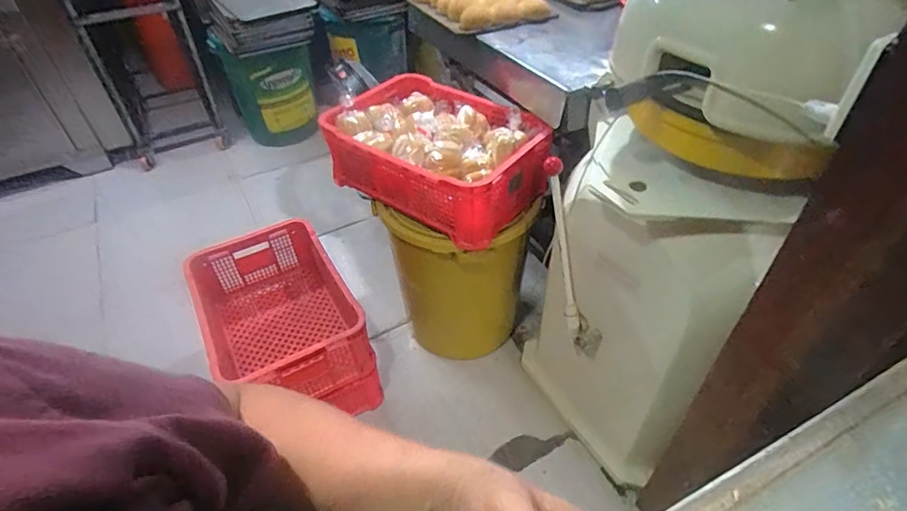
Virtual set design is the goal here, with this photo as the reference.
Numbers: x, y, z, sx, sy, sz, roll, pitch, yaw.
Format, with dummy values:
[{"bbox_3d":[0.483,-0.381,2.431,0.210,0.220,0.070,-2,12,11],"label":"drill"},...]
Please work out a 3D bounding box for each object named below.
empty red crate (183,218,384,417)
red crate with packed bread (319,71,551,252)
[{"bbox_3d":[-0.497,0.184,1.403,0.376,0.262,0.512,-26,48,-23],"label":"empty red crate"},{"bbox_3d":[-0.036,-0.268,1.264,0.510,0.190,0.370,28,51,28],"label":"red crate with packed bread"}]

